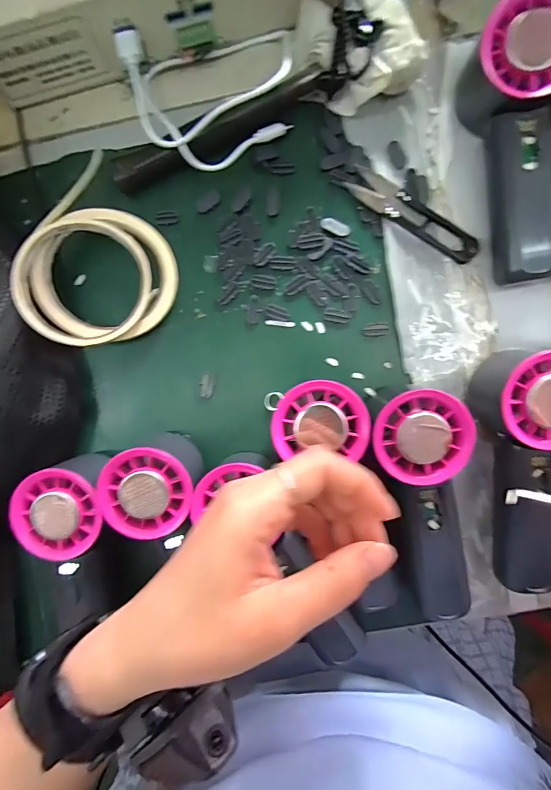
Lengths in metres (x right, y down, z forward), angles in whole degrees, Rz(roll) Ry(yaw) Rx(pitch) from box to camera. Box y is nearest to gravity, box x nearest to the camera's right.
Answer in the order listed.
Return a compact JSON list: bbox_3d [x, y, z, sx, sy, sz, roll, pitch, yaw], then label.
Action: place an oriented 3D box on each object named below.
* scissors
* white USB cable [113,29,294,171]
[{"bbox_3d":[0.096,-0.126,0.268,0.100,0.008,0.022,33,93,2],"label":"scissors"},{"bbox_3d":[-0.042,-0.202,0.262,0.107,0.034,0.089,-13,90,3],"label":"white USB cable"}]

